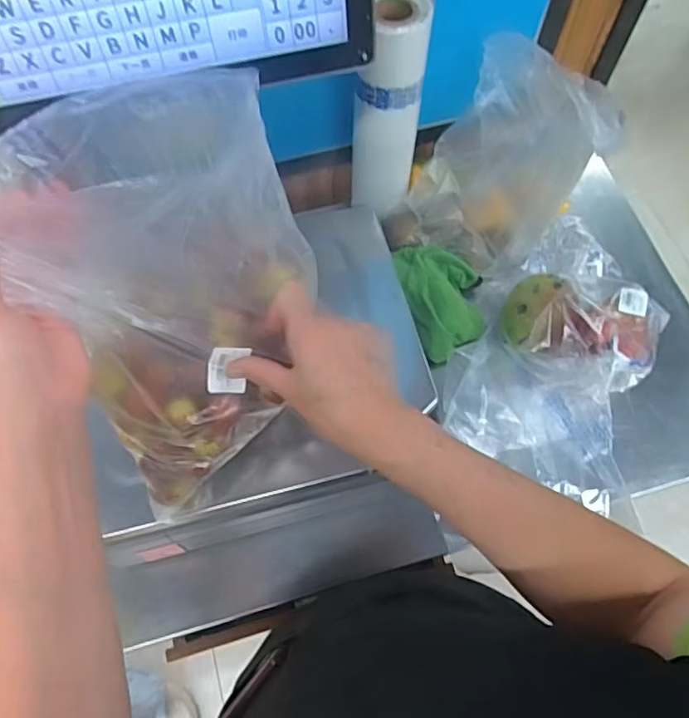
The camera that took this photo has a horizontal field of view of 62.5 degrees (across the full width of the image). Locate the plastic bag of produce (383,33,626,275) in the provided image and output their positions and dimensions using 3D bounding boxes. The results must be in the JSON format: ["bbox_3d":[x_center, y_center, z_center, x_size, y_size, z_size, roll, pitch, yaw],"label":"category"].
[{"bbox_3d":[0.183,-0.243,0.664,0.206,0.228,0.173,21,68,9],"label":"plastic bag of produce"}]

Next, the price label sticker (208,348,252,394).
[{"bbox_3d":[-0.087,0.009,0.429,0.029,0.004,0.035,5,106,-24],"label":"price label sticker"}]

